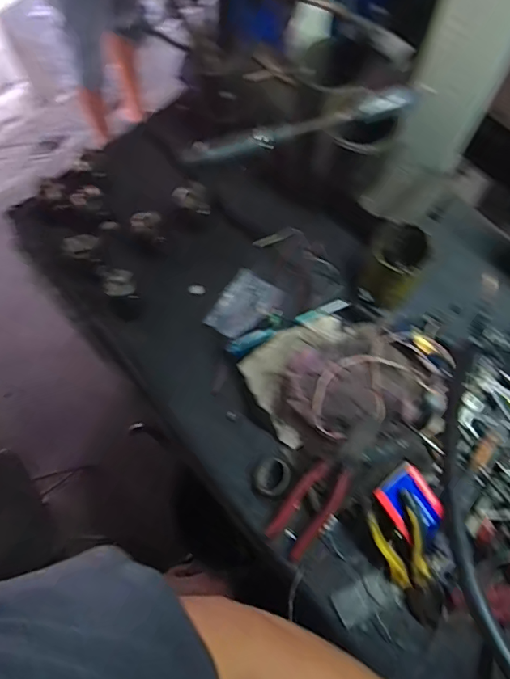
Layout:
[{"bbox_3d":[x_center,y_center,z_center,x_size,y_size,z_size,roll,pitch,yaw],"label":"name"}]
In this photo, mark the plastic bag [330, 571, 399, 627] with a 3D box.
[{"bbox_3d":[0.130,0.307,0.571,0.073,0.008,0.036,-26,72,-8],"label":"plastic bag"}]

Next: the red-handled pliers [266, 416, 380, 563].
[{"bbox_3d":[0.089,0.179,0.593,0.055,0.029,0.194,37,93,13],"label":"red-handled pliers"}]

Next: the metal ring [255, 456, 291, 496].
[{"bbox_3d":[0.024,0.177,0.617,0.043,0.012,0.048,9,64,29],"label":"metal ring"}]

